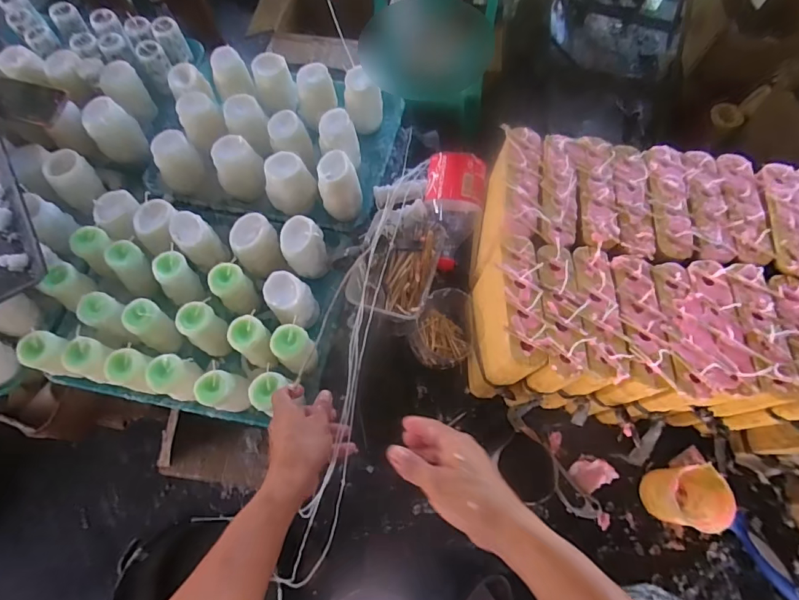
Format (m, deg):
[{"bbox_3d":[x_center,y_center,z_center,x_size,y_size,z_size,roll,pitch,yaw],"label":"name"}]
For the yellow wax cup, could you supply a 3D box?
[{"bbox_3d":[0.371,0.261,0.595,0.072,0.097,0.075,0,68,-1],"label":"yellow wax cup"}]

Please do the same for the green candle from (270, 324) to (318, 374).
[{"bbox_3d":[-0.155,0.079,0.686,0.059,0.102,0.052,40,73,14],"label":"green candle"}]

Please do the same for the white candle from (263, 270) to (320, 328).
[{"bbox_3d":[-0.171,0.005,0.714,0.078,0.083,0.067,28,70,11],"label":"white candle"}]

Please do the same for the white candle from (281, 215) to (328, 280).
[{"bbox_3d":[-0.156,-0.084,0.751,0.067,0.090,0.071,-7,68,-4],"label":"white candle"}]

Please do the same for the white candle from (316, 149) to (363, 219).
[{"bbox_3d":[-0.102,-0.196,0.785,0.071,0.095,0.079,-6,68,-3],"label":"white candle"}]

